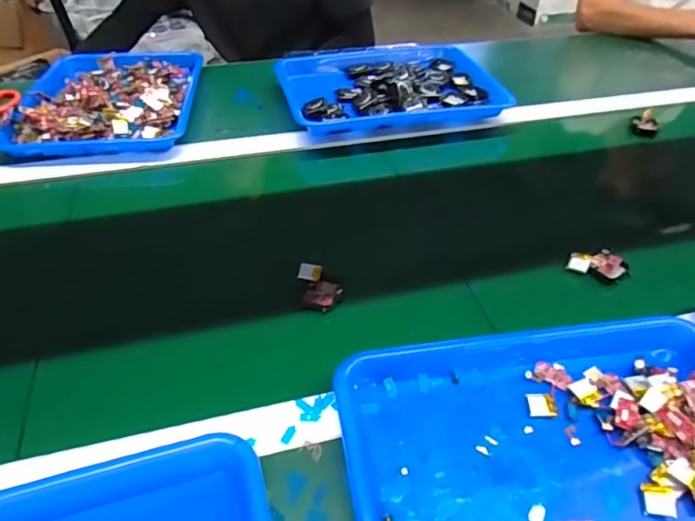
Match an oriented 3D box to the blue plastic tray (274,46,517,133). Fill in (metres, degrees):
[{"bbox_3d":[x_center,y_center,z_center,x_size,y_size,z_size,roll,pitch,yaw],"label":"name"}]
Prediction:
[{"bbox_3d":[0.056,-0.288,0.827,0.325,0.039,0.270,-8,45,-10],"label":"blue plastic tray"}]

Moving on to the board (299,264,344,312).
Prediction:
[{"bbox_3d":[-0.029,0.026,0.523,0.046,0.015,0.048,8,44,6],"label":"board"}]

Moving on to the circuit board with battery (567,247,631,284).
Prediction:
[{"bbox_3d":[0.274,0.001,0.562,0.060,0.013,0.042,19,47,17],"label":"circuit board with battery"}]

